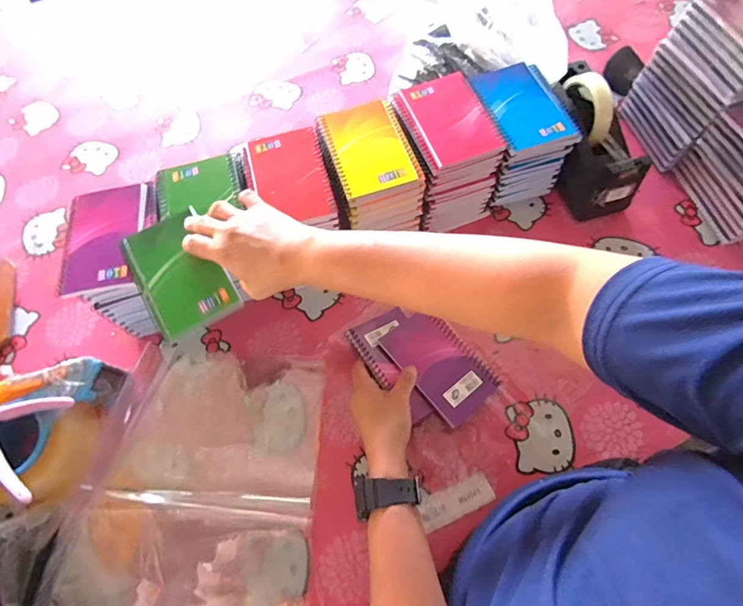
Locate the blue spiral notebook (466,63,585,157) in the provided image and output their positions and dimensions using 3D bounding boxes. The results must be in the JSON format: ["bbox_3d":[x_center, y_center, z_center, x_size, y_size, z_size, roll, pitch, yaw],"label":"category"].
[{"bbox_3d":[0.186,-0.245,0.504,0.094,0.009,0.136,-20,67,-6],"label":"blue spiral notebook"}]

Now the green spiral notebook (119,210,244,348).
[{"bbox_3d":[-0.196,-0.029,0.420,0.079,0.016,0.130,-32,69,-11],"label":"green spiral notebook"}]

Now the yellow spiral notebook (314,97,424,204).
[{"bbox_3d":[-0.004,-0.181,0.474,0.088,0.010,0.123,-19,66,-6],"label":"yellow spiral notebook"}]

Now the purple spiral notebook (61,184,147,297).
[{"bbox_3d":[-0.292,-0.074,0.449,0.081,0.011,0.129,-10,66,-2],"label":"purple spiral notebook"}]

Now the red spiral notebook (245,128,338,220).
[{"bbox_3d":[-0.093,-0.147,0.471,0.079,0.008,0.125,-15,66,-4],"label":"red spiral notebook"}]

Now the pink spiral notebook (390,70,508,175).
[{"bbox_3d":[0.092,-0.220,0.497,0.094,0.017,0.129,-21,67,-7],"label":"pink spiral notebook"}]

